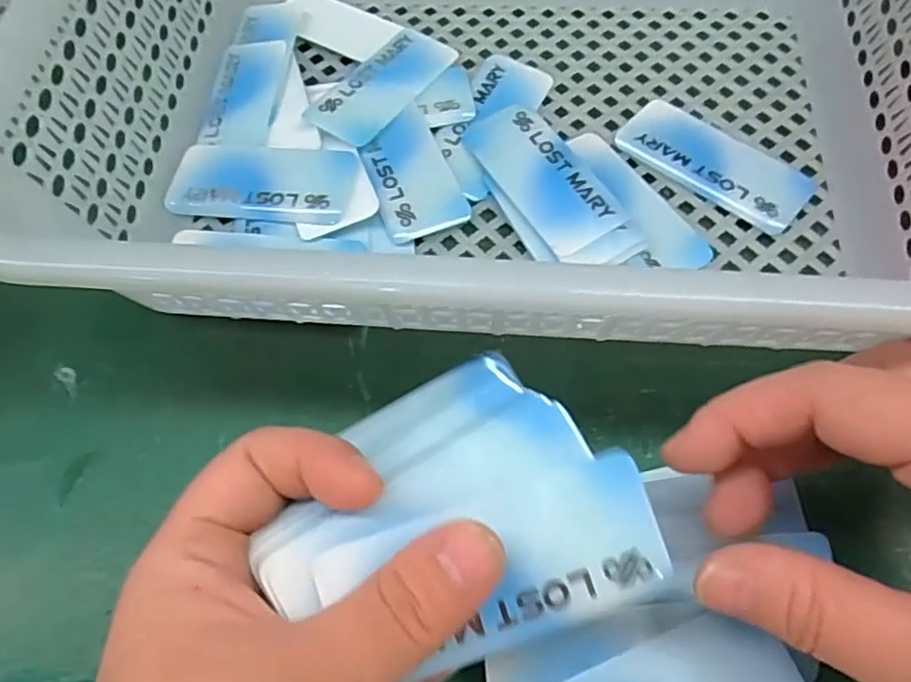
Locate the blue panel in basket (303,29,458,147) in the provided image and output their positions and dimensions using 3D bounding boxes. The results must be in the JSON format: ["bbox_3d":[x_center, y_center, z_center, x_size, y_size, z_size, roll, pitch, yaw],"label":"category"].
[{"bbox_3d":[-0.033,-0.121,0.308,0.035,0.010,0.080,32,68,17],"label":"blue panel in basket"}]

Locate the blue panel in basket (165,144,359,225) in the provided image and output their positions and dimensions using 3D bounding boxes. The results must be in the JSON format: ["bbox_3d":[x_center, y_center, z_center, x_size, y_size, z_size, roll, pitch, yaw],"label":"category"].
[{"bbox_3d":[-0.084,-0.070,0.285,0.081,0.006,0.036,9,63,6],"label":"blue panel in basket"}]

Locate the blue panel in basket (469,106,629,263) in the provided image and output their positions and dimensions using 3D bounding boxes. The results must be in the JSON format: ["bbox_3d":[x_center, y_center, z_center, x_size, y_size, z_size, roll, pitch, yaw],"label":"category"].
[{"bbox_3d":[0.037,-0.072,0.283,0.035,0.007,0.082,-26,65,-12],"label":"blue panel in basket"}]

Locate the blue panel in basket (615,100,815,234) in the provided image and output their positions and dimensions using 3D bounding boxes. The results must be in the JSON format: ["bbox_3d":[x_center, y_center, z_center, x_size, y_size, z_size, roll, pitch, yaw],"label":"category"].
[{"bbox_3d":[0.112,-0.078,0.287,0.083,0.004,0.036,36,69,19],"label":"blue panel in basket"}]

